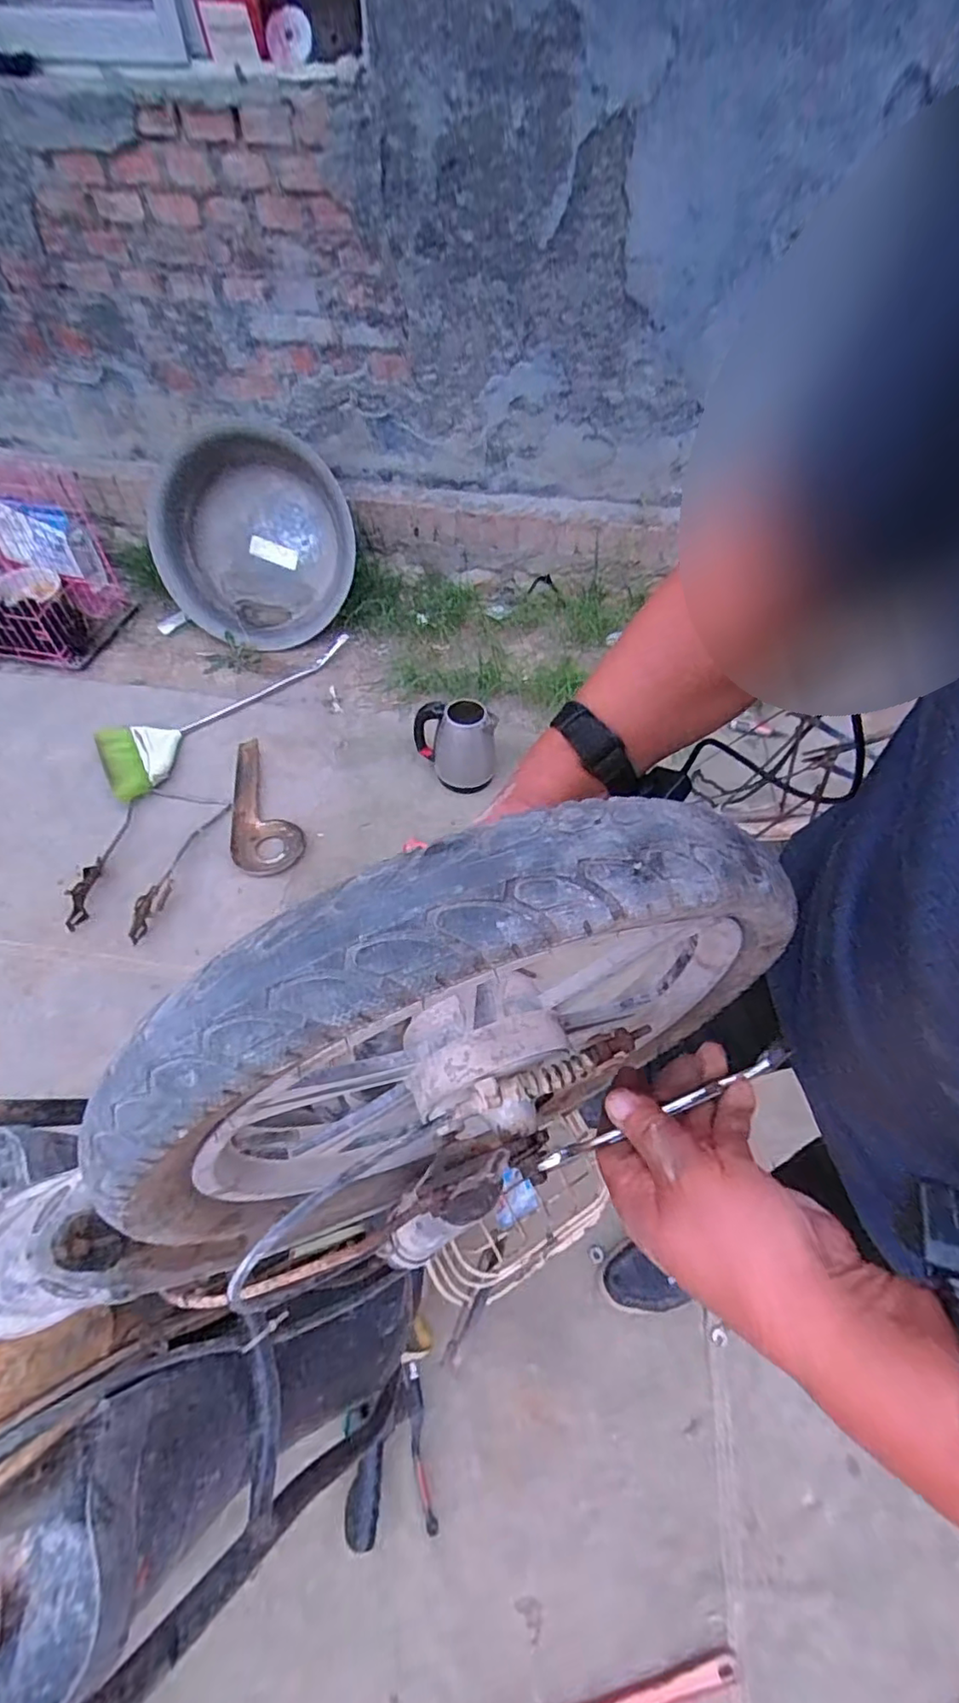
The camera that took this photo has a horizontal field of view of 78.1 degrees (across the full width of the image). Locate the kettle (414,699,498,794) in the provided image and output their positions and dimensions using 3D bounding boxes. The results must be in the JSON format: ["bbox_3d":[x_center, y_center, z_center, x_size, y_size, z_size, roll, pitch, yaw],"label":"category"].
[{"bbox_3d":[-0.056,-0.260,1.476,0.180,0.214,0.172,-15,57,-12],"label":"kettle"}]

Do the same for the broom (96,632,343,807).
[{"bbox_3d":[-0.717,-0.427,1.665,0.237,0.079,0.770,31,56,17],"label":"broom"}]

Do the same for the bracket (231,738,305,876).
[{"bbox_3d":[-0.535,-0.131,1.496,0.161,0.035,0.464,-6,54,-11],"label":"bracket"}]

